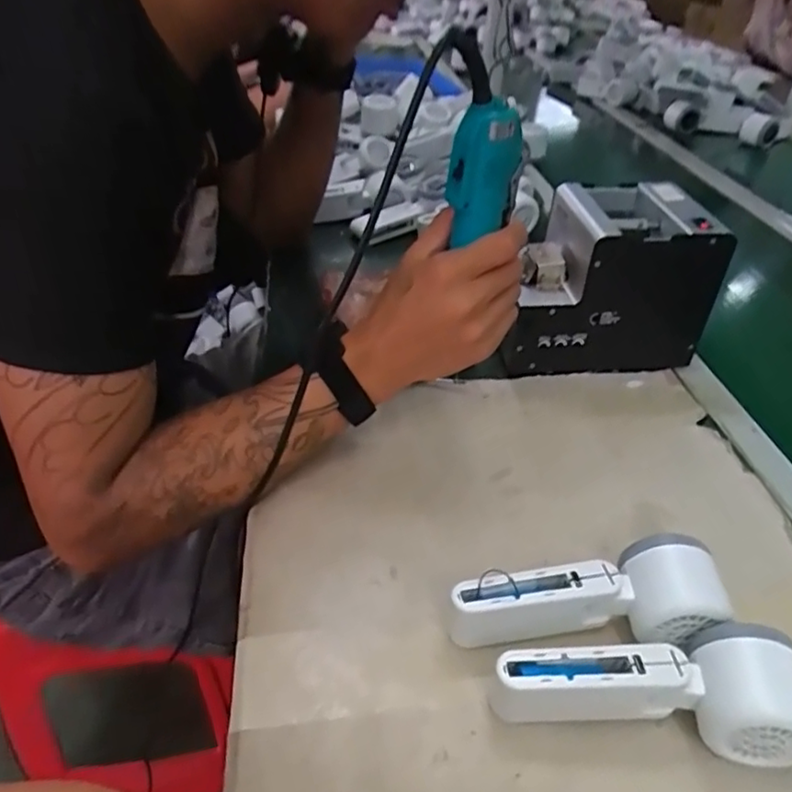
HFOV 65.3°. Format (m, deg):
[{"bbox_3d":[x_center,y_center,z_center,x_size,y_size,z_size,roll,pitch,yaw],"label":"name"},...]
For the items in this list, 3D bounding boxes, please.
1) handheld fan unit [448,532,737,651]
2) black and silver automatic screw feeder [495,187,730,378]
[{"bbox_3d":[0.116,0.122,0.385,0.162,0.055,0.056,4,39,1],"label":"handheld fan unit"},{"bbox_3d":[0.194,-0.110,0.602,0.179,0.152,0.121,-2,39,-6],"label":"black and silver automatic screw feeder"}]

